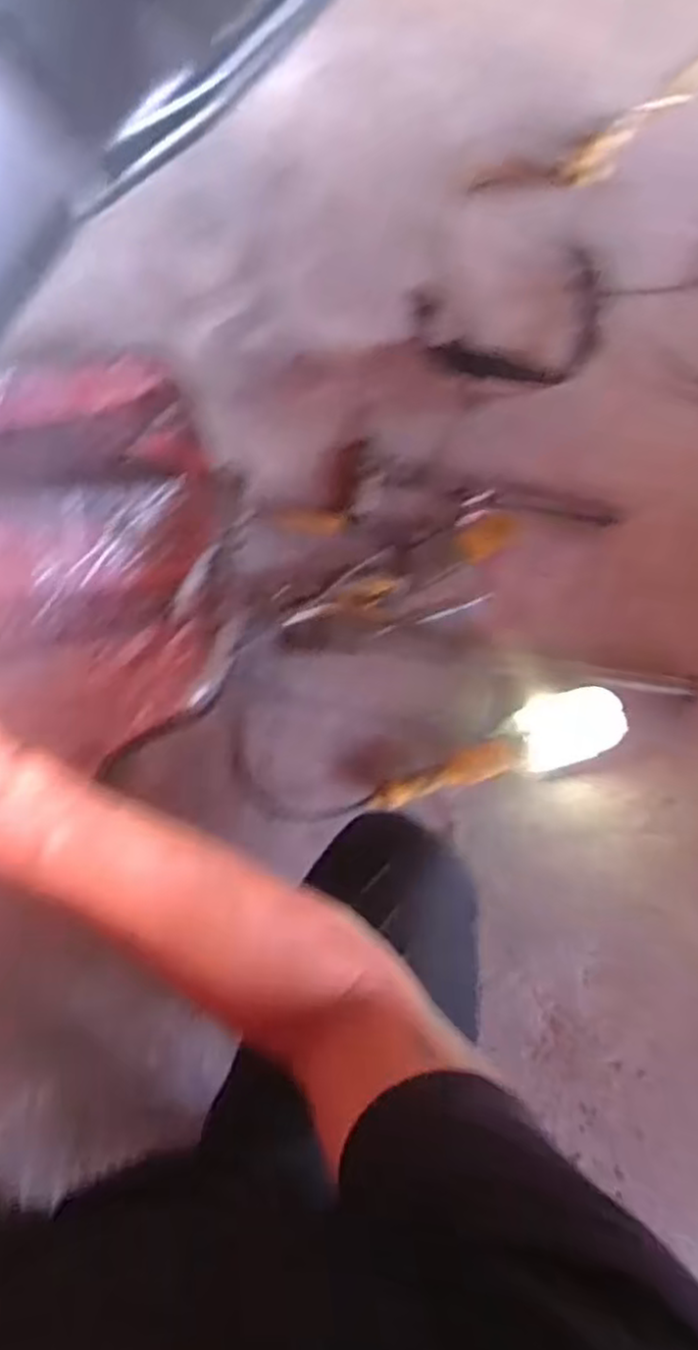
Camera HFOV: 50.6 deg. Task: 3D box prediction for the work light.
[{"bbox_3d":[0.175,0.095,0.880,0.303,0.068,0.082,-20,78,-9],"label":"work light"}]

